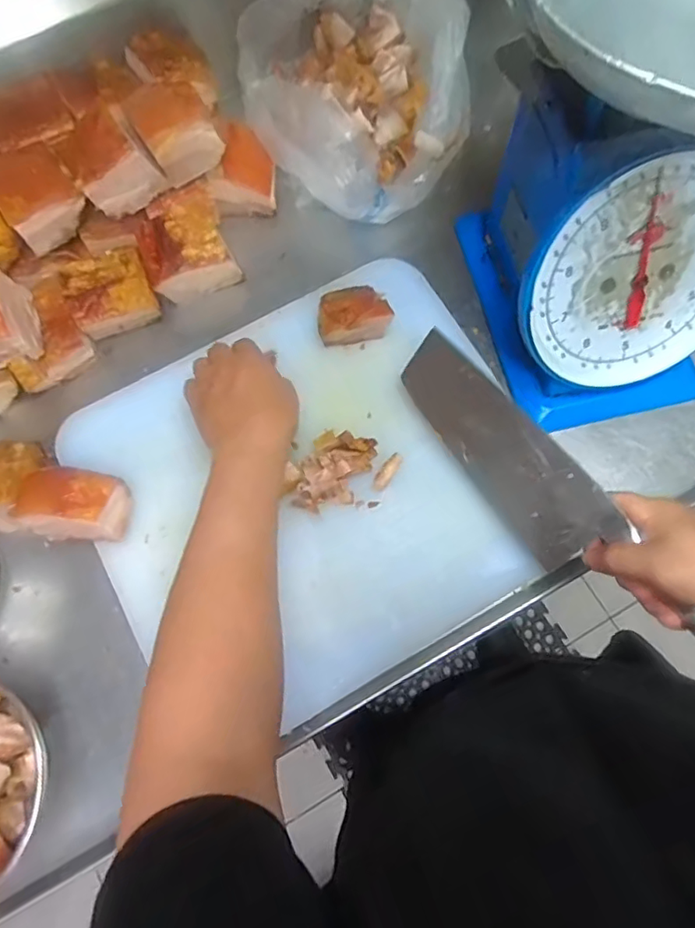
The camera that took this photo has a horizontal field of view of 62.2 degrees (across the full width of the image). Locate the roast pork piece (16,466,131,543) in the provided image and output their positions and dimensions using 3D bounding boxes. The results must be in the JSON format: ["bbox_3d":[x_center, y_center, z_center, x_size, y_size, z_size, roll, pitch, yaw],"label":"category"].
[{"bbox_3d":[-0.229,0.034,0.488,0.076,0.054,0.053,3,73,3],"label":"roast pork piece"}]

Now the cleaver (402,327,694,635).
[{"bbox_3d":[0.164,0.023,0.467,0.028,0.083,0.319,-18,58,-45],"label":"cleaver"}]

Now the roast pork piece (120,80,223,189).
[{"bbox_3d":[-0.173,-0.333,0.573,0.071,0.062,0.068,-31,74,-7],"label":"roast pork piece"}]

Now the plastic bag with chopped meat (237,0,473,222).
[{"bbox_3d":[0.029,-0.409,0.626,0.248,0.110,0.258,-34,74,-8],"label":"plastic bag with chopped meat"}]

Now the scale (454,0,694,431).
[{"bbox_3d":[0.231,-0.230,0.449,0.239,0.315,0.251,-10,72,-1],"label":"scale"}]

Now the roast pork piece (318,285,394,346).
[{"bbox_3d":[0.004,-0.145,0.547,0.064,0.033,0.058,-14,72,-2],"label":"roast pork piece"}]

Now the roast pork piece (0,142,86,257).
[{"bbox_3d":[-0.304,-0.264,0.564,0.070,0.044,0.082,-36,75,-9],"label":"roast pork piece"}]

